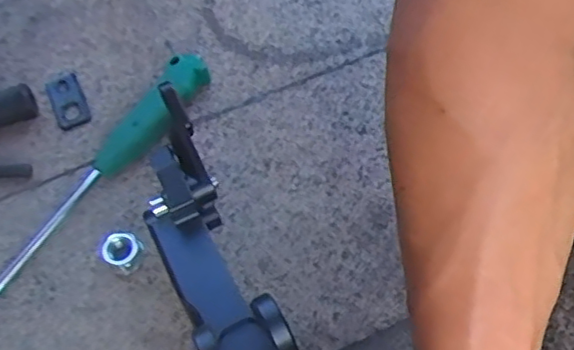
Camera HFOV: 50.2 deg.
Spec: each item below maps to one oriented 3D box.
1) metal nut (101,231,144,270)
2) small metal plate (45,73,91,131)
[{"bbox_3d":[-0.112,0.050,0.413,0.027,0.017,0.024,28,65,19],"label":"metal nut"},{"bbox_3d":[-0.174,-0.059,0.487,0.025,0.006,0.057,-24,60,-10],"label":"small metal plate"}]

